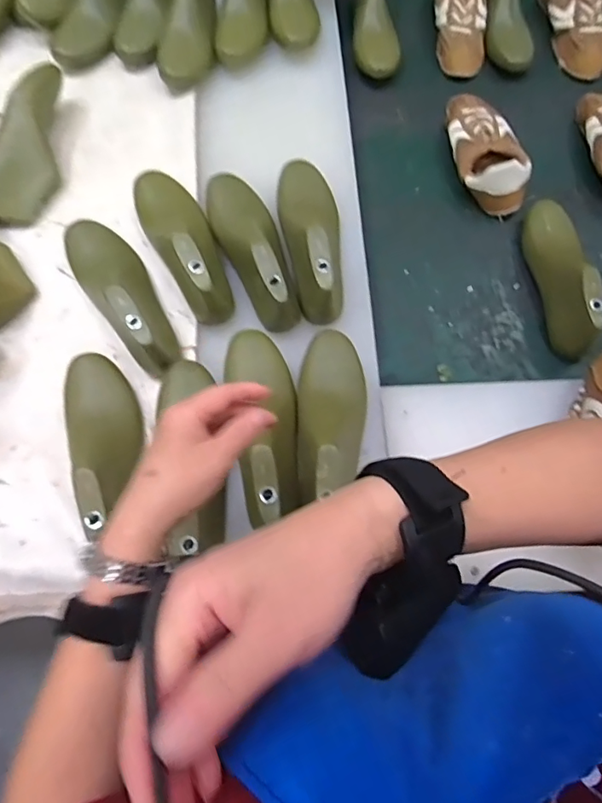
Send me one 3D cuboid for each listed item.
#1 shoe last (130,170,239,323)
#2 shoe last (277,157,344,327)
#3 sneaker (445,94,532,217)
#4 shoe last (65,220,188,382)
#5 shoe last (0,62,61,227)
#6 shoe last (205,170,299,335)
[{"bbox_3d":[-0.152,-0.210,0.635,0.080,0.082,0.245,-21,72,-8],"label":"shoe last"},{"bbox_3d":[0.015,-0.216,0.644,0.080,0.091,0.240,-4,71,-3],"label":"shoe last"},{"bbox_3d":[0.279,-0.392,0.768,0.095,0.064,0.227,-7,71,-4],"label":"sneaker"},{"bbox_3d":[-0.222,-0.143,0.621,0.079,0.089,0.246,-32,74,-12],"label":"shoe last"},{"bbox_3d":[-0.385,-0.364,0.704,0.085,0.064,0.241,5,70,1],"label":"shoe last"},{"bbox_3d":[-0.060,-0.209,0.650,0.081,0.080,0.244,-23,72,-9],"label":"shoe last"}]

